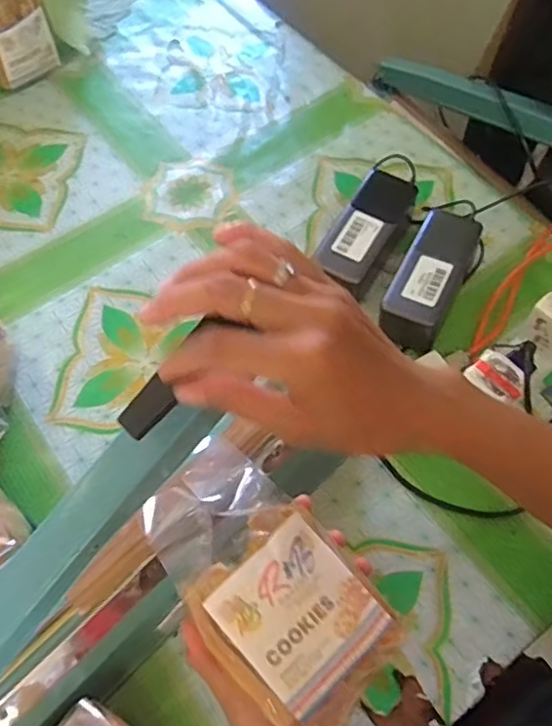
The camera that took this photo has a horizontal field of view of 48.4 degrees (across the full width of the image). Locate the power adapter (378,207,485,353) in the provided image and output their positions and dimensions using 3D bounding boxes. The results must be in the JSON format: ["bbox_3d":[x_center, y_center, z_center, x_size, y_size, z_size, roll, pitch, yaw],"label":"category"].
[{"bbox_3d":[0.147,-0.083,0.580,0.057,0.047,0.134,25,65,12],"label":"power adapter"}]

